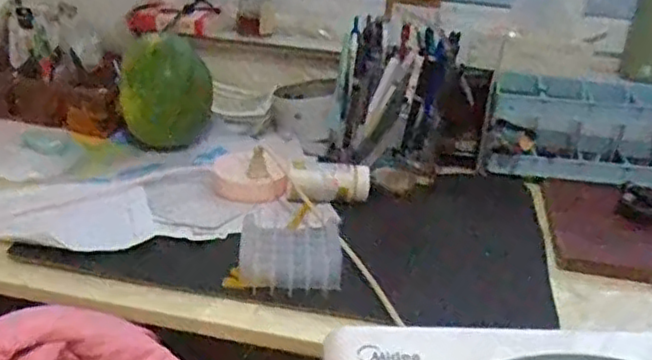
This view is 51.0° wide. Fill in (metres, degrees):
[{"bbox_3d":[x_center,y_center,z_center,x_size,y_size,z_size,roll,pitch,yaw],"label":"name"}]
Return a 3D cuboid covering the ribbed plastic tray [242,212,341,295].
[{"bbox_3d":[-0.038,0.079,0.734,0.107,0.033,0.105,2,24,-4],"label":"ribbed plastic tray"}]

